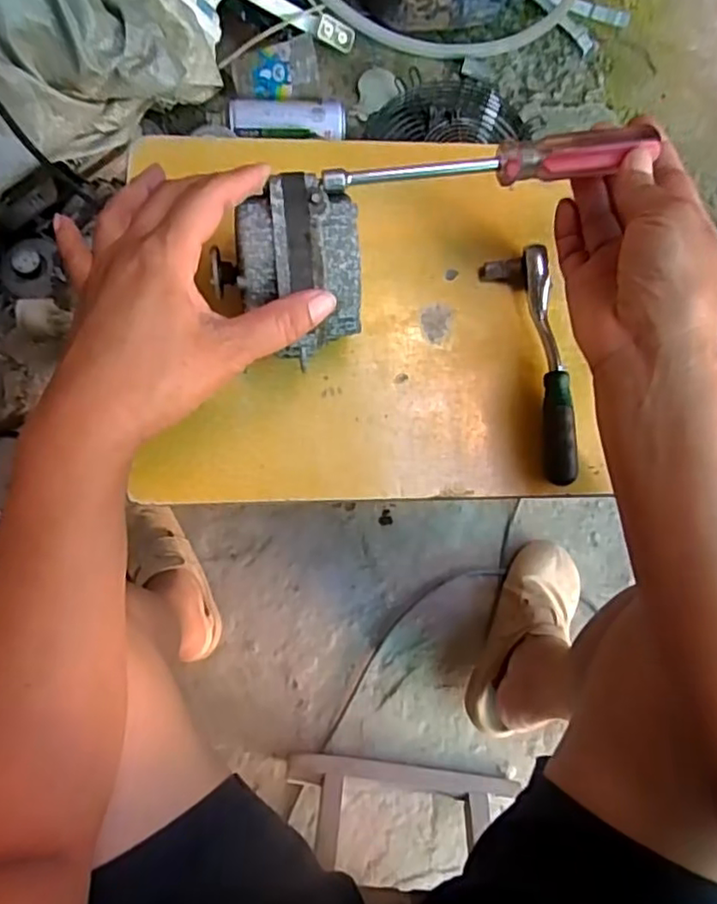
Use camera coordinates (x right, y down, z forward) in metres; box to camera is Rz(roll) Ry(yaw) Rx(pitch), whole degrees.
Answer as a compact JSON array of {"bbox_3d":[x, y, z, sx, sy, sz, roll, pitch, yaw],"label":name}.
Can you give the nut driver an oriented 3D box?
[{"bbox_3d":[0.069,-0.154,0.335,0.173,0.017,0.024,-6,83,2],"label":"nut driver"}]

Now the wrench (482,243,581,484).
[{"bbox_3d":[0.111,-0.053,0.392,0.034,0.020,0.146,-11,83,-4],"label":"wrench"}]

